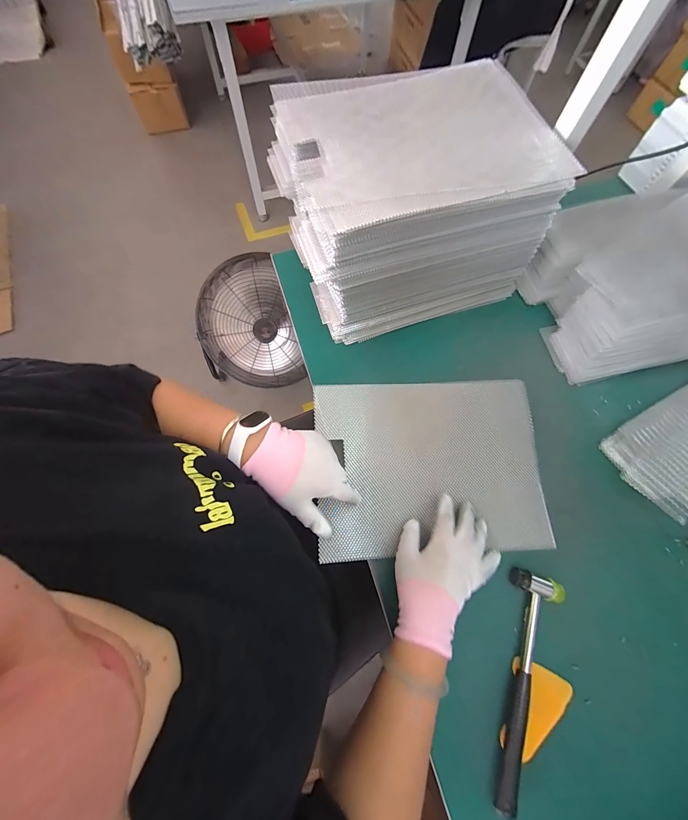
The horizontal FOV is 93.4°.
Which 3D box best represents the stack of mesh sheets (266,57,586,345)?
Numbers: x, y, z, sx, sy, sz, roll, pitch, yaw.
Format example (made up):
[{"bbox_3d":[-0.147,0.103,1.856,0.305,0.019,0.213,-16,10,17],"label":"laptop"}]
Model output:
[{"bbox_3d":[0.100,-0.322,0.523,0.348,0.211,0.277,-18,71,-8],"label":"stack of mesh sheets"}]

